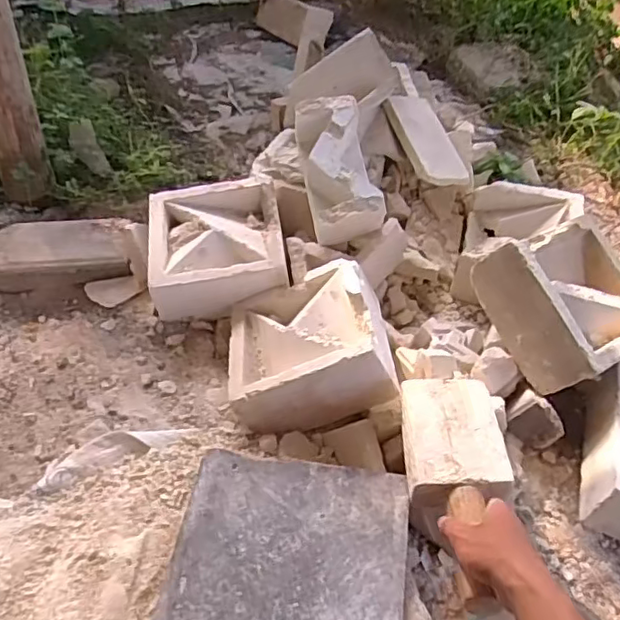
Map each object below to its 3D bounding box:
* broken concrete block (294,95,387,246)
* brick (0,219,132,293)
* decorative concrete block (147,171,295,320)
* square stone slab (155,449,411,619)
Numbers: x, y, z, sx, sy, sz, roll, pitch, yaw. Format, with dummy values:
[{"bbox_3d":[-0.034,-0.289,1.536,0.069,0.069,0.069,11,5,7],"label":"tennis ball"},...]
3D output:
[{"bbox_3d":[0.044,-0.216,0.948,0.102,0.119,0.217,-12,78,-14],"label":"broken concrete block"},{"bbox_3d":[-0.392,-0.087,0.977,0.208,0.061,0.121,-1,49,-5],"label":"brick"},{"bbox_3d":[-0.147,-0.101,0.947,0.201,0.086,0.216,-5,49,-9],"label":"decorative concrete block"},{"bbox_3d":[-0.021,0.275,0.635,0.239,0.026,0.250,8,49,3],"label":"square stone slab"}]

